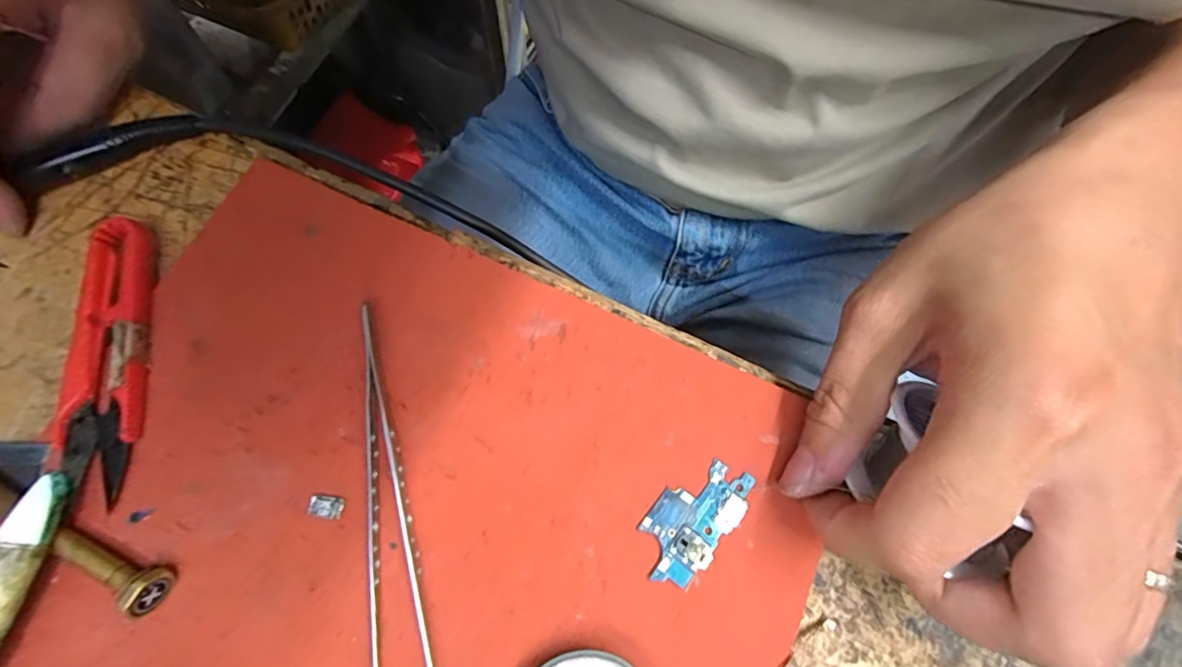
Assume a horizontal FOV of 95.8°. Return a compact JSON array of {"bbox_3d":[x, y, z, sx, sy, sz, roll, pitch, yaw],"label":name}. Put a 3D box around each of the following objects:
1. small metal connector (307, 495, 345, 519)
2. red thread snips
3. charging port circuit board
[{"bbox_3d":[-0.088,0.057,0.175,0.011,0.004,0.007,9,71,1],"label":"small metal connector"},{"bbox_3d":[-0.166,0.006,0.185,0.026,0.011,0.095,-1,71,-3],"label":"red thread snips"},{"bbox_3d":[0.034,0.061,0.179,0.024,0.004,0.044,40,74,11],"label":"charging port circuit board"}]

